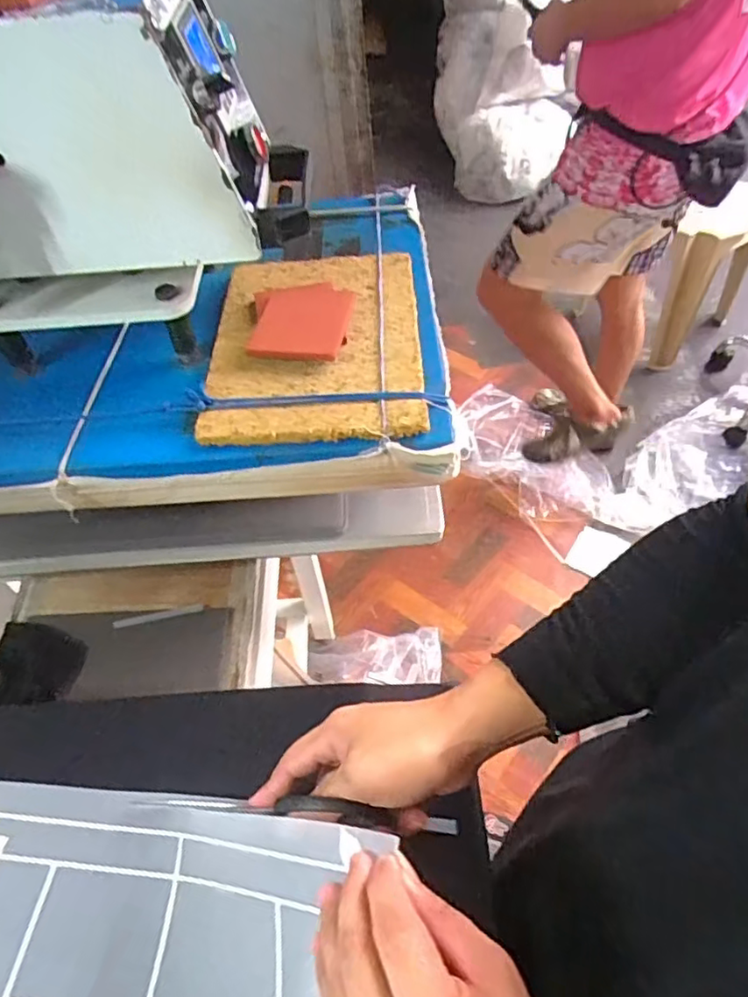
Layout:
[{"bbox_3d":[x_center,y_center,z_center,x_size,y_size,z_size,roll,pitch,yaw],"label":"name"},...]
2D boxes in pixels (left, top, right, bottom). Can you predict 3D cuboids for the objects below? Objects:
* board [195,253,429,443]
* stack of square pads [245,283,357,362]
[{"bbox_3d":[-0.053,-0.149,0.557,0.183,0.010,0.251,-3,51,2],"label":"board"},{"bbox_3d":[-0.068,-0.169,0.562,0.090,0.011,0.110,1,52,5],"label":"stack of square pads"}]

